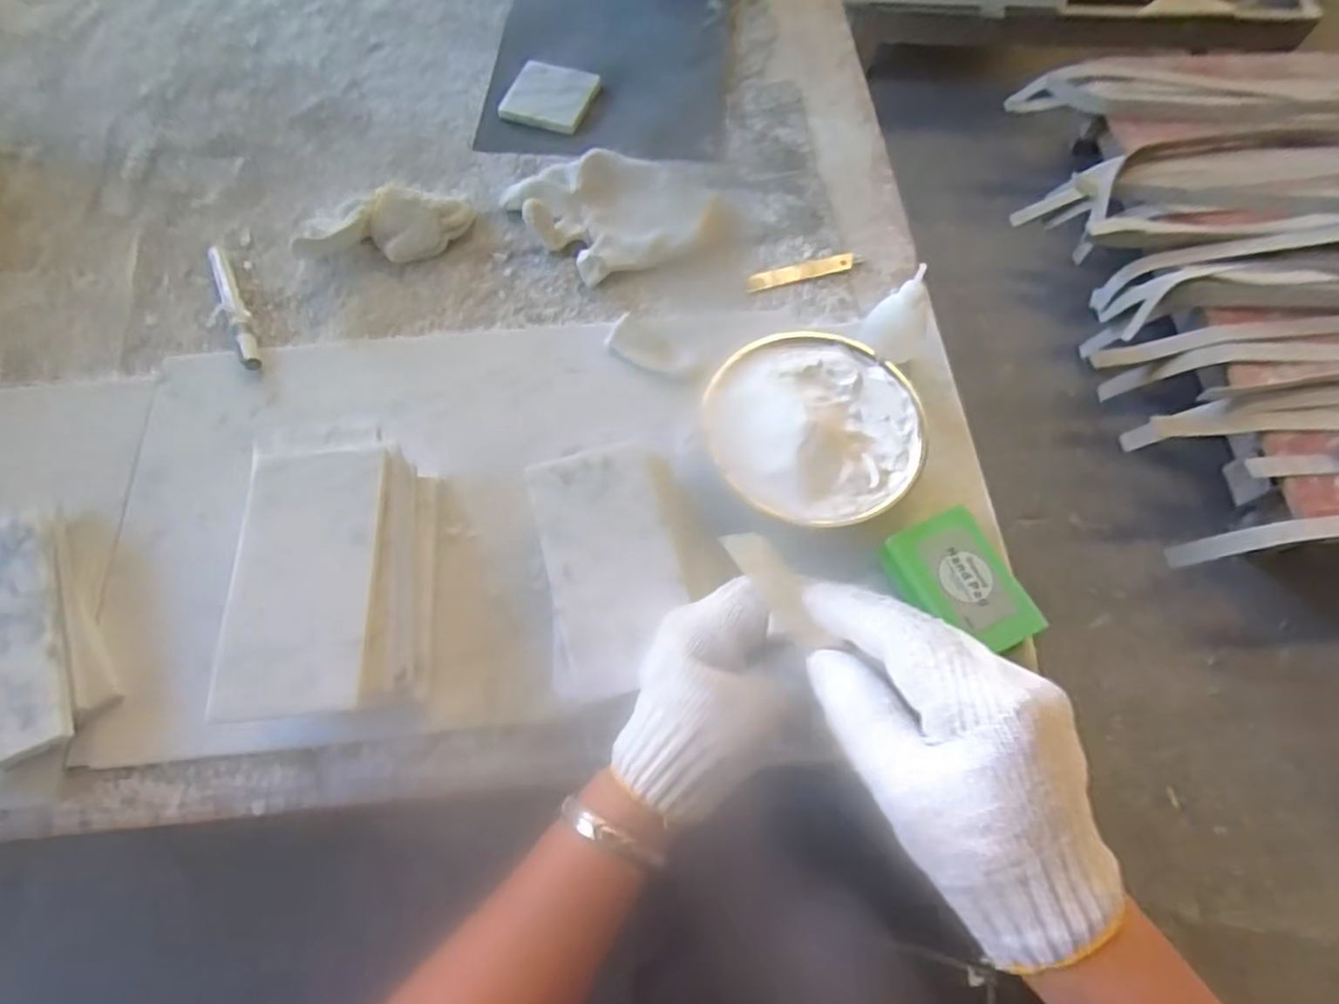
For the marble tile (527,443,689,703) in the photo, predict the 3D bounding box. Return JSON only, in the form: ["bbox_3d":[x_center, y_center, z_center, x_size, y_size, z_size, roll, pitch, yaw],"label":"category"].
[{"bbox_3d":[-0.036,0.036,0.412,0.078,0.010,0.150,-9,67,-5],"label":"marble tile"}]

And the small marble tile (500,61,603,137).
[{"bbox_3d":[-0.113,-0.384,0.661,0.078,0.009,0.079,18,67,6],"label":"small marble tile"}]

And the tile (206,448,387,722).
[{"bbox_3d":[-0.200,0.038,0.383,0.073,0.016,0.152,-3,66,-4],"label":"tile"}]

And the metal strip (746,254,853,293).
[{"bbox_3d":[0.110,-0.192,0.582,0.096,0.004,0.017,-16,76,-10],"label":"metal strip"}]

